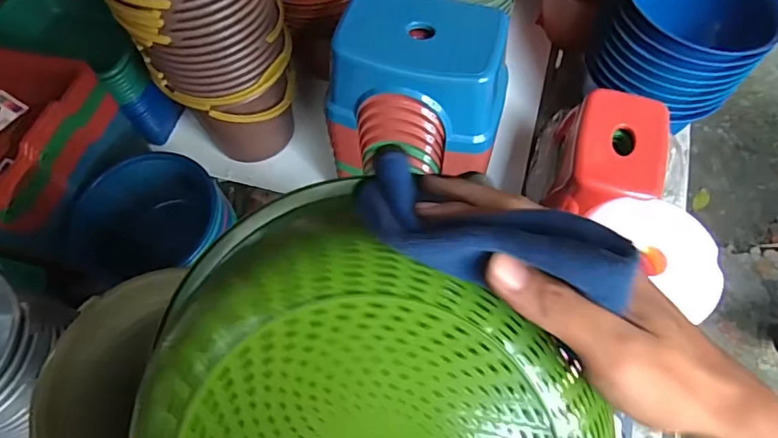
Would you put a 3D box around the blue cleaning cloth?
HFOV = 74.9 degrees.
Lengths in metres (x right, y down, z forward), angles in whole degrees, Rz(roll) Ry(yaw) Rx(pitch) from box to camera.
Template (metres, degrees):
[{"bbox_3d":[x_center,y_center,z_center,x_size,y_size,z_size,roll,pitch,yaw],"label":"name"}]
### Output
[{"bbox_3d":[0.042,0.004,0.224,0.123,0.024,0.047,16,68,24],"label":"blue cleaning cloth"}]

